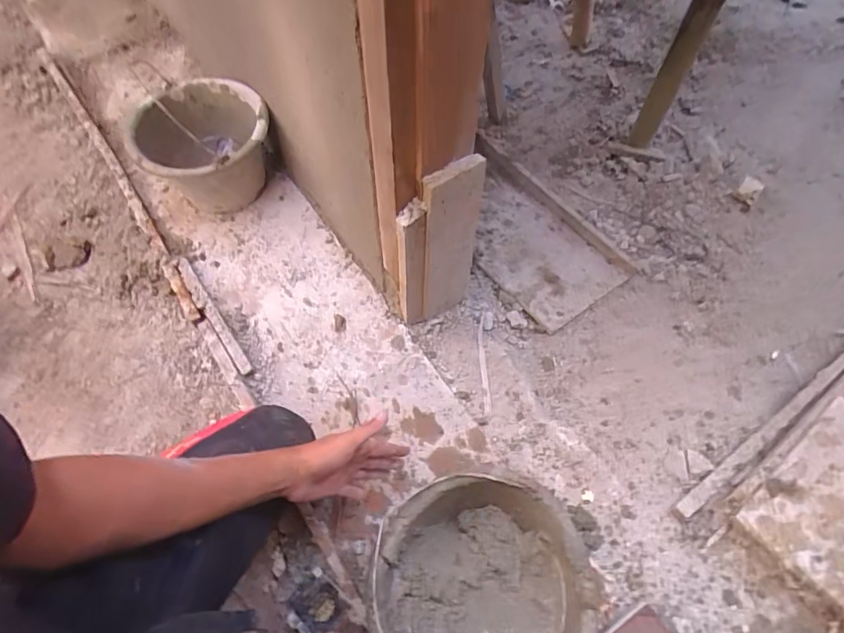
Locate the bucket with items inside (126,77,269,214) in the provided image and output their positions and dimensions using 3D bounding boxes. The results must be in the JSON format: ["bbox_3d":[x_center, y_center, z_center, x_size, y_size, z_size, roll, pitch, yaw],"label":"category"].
[{"bbox_3d":[-0.434,-0.327,0.988,0.247,0.183,0.248,0,59,0],"label":"bucket with items inside"}]

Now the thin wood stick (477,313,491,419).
[{"bbox_3d":[0.113,0.083,0.893,0.015,0.006,0.209,-1,59,-1],"label":"thin wood stick"}]

